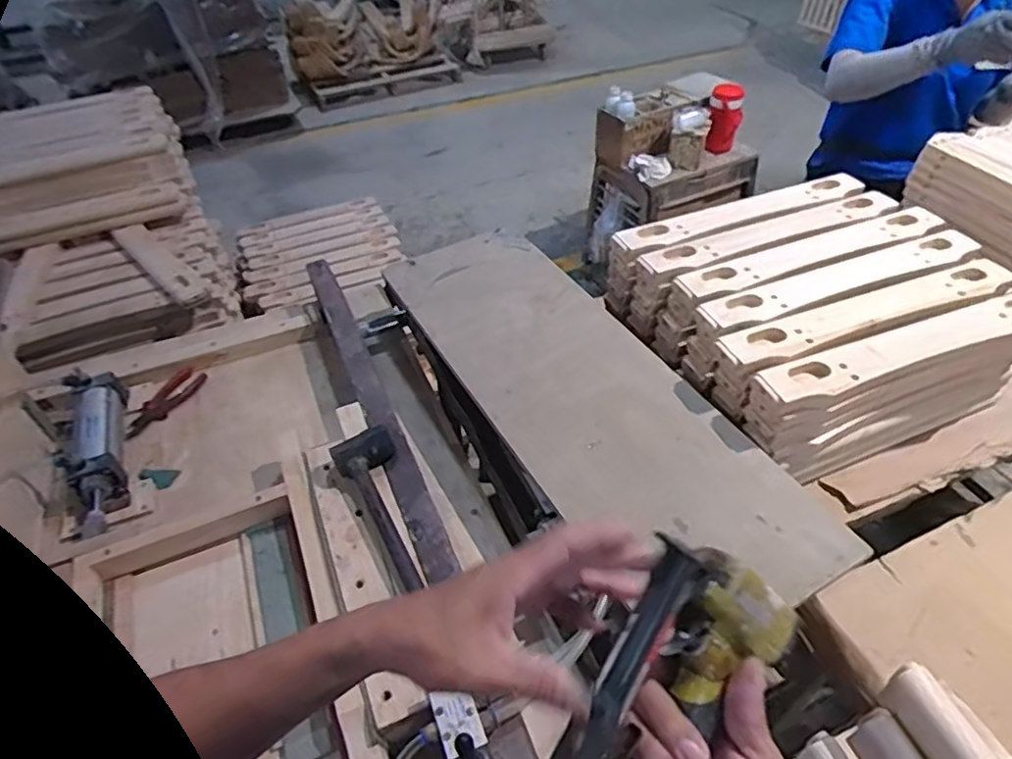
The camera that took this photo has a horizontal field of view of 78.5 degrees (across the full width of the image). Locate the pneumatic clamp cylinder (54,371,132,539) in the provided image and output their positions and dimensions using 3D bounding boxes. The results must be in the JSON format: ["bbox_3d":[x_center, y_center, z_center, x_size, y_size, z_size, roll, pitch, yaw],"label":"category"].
[{"bbox_3d":[-0.612,0.111,0.927,0.066,0.084,0.308,-18,46,-15],"label":"pneumatic clamp cylinder"}]

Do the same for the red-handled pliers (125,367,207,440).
[{"bbox_3d":[-0.586,0.037,1.058,0.053,0.019,0.154,20,49,22],"label":"red-handled pliers"}]

